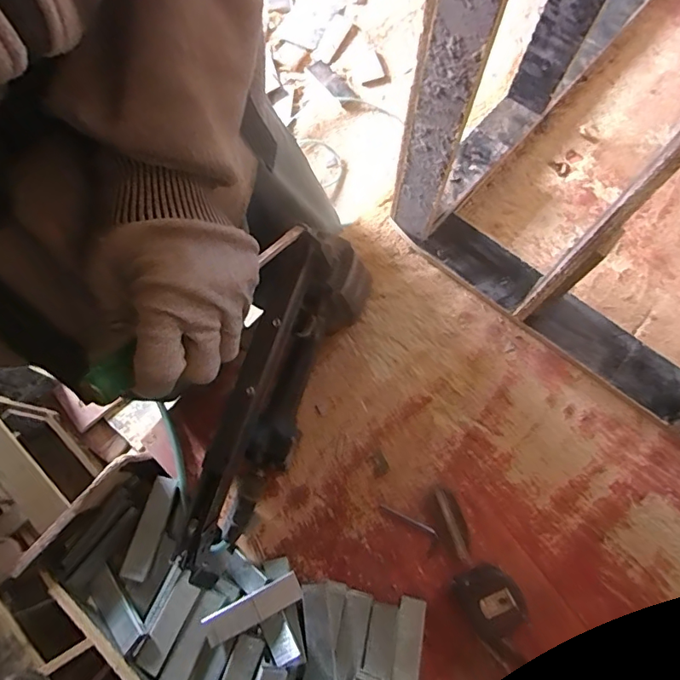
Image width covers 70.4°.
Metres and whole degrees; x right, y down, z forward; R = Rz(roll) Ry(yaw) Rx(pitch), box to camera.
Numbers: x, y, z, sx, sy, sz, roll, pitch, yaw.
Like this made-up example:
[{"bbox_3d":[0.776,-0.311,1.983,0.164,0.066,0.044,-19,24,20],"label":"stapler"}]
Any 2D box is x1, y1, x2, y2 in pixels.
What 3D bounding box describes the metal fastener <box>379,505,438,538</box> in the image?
[{"bbox_3d":[0.077,0.202,0.540,0.067,0.004,0.006,23,74,10],"label":"metal fastener"}]

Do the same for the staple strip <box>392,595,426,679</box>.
[{"bbox_3d":[0.070,0.323,0.498,0.027,0.004,0.101,8,72,5],"label":"staple strip"}]

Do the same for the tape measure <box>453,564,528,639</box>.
[{"bbox_3d":[0.156,0.270,0.496,0.057,0.033,0.067,-24,72,-6],"label":"tape measure"}]

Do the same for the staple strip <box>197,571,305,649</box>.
[{"bbox_3d":[-0.090,0.279,0.499,0.102,0.015,0.029,-25,72,-6],"label":"staple strip"}]

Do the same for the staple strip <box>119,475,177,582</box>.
[{"bbox_3d":[-0.213,0.211,0.544,0.028,0.014,0.109,13,72,7],"label":"staple strip"}]

